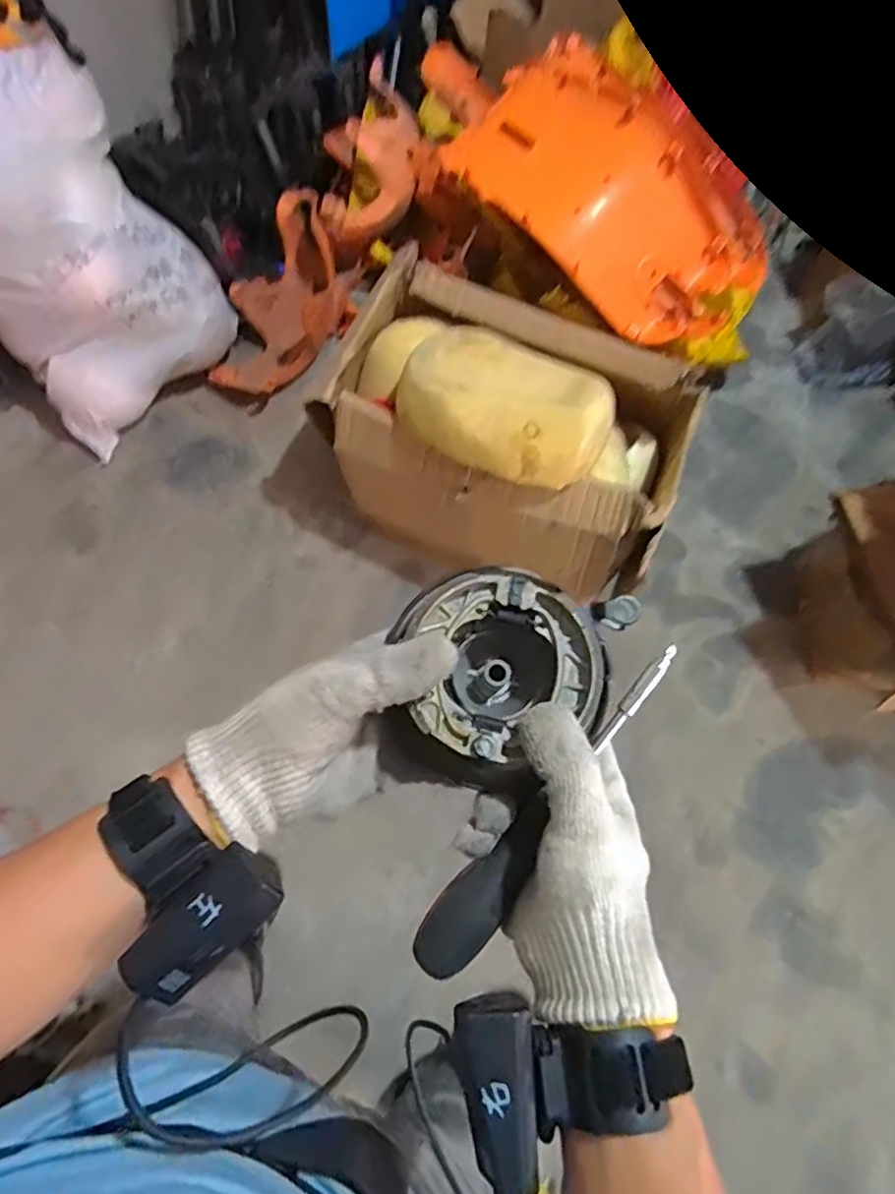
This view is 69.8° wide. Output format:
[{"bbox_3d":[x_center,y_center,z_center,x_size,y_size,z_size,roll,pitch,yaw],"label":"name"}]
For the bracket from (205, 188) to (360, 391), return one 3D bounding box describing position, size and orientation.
[{"bbox_3d":[-0.429,-0.757,1.632,0.261,0.270,0.416,15,68,5],"label":"bracket"}]

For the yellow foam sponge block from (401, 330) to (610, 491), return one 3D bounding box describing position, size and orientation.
[{"bbox_3d":[0.101,-0.340,1.110,0.362,0.103,0.237,36,71,12],"label":"yellow foam sponge block"}]

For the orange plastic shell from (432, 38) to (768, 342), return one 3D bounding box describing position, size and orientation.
[{"bbox_3d":[0.307,-0.834,1.345,0.696,0.263,0.366,40,72,14],"label":"orange plastic shell"}]

